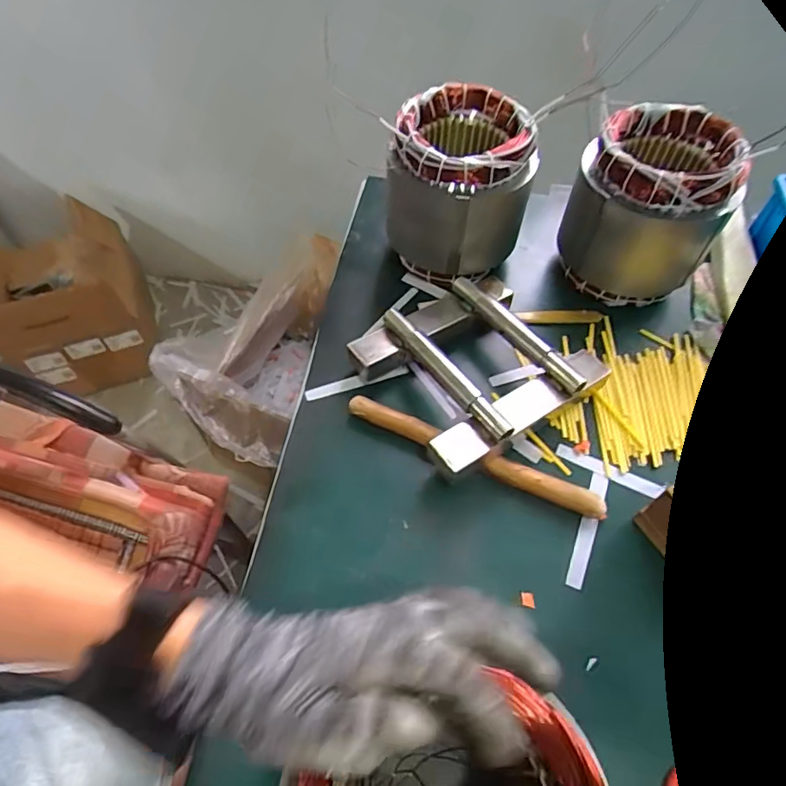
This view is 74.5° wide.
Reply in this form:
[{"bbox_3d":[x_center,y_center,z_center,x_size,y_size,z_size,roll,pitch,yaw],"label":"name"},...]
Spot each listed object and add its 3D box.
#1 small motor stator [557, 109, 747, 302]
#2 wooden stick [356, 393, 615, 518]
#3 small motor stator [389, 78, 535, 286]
[{"bbox_3d":[0.275,-0.200,0.572,0.146,0.166,0.137,23,59,15],"label":"small motor stator"},{"bbox_3d":[0.072,0.059,0.486,0.250,0.022,0.019,22,59,15],"label":"wooden stick"},{"bbox_3d":[0.075,-0.229,0.580,0.148,0.151,0.146,11,61,4],"label":"small motor stator"}]

